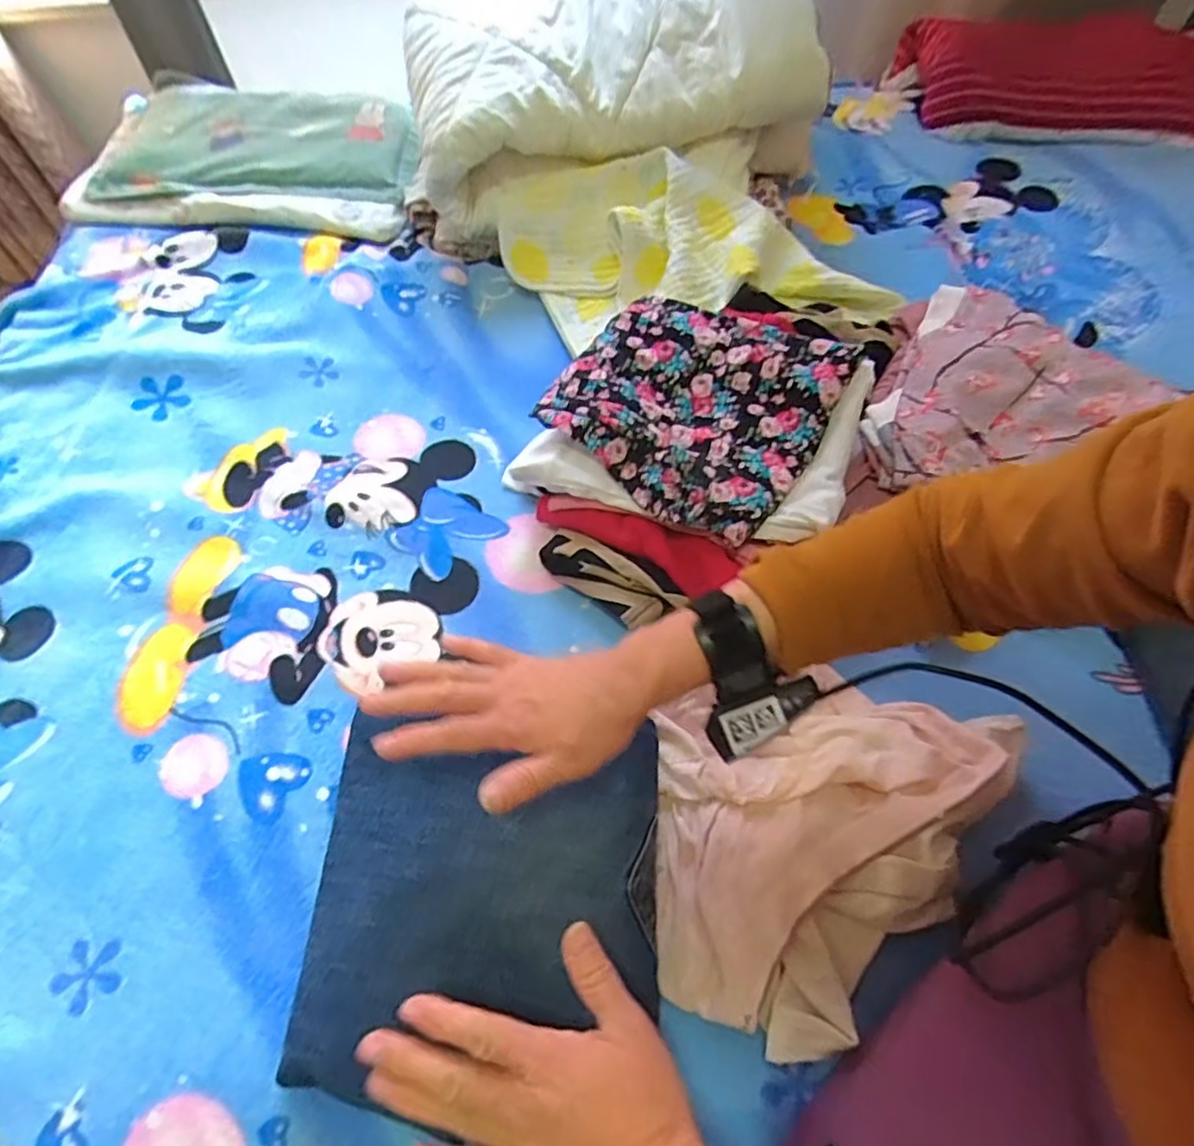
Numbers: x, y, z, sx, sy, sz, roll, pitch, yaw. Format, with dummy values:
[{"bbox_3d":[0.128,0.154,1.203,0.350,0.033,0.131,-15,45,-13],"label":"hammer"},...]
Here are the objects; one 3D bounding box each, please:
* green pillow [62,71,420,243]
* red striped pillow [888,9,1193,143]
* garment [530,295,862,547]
[{"bbox_3d":[-0.526,-0.640,0.942,0.541,0.068,0.325,8,59,4],"label":"green pillow"},{"bbox_3d":[0.780,-0.804,1.002,0.493,0.116,0.260,-3,59,-2],"label":"red striped pillow"},{"bbox_3d":[0.089,-0.162,0.580,0.240,0.041,0.235,33,65,20],"label":"garment"}]

